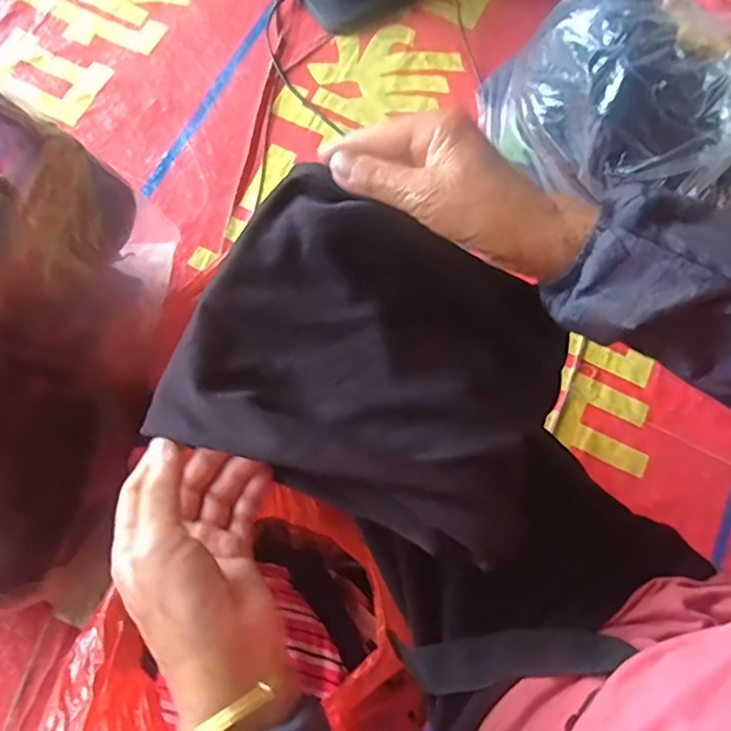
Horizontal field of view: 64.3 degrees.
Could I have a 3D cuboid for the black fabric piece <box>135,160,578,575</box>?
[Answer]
[{"bbox_3d":[0.009,-0.006,0.349,0.211,0.049,0.179,21,73,5],"label":"black fabric piece"}]

